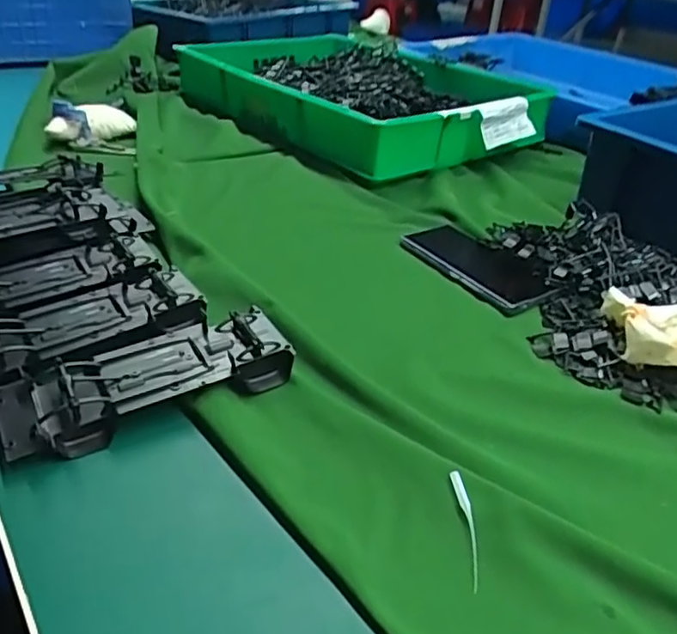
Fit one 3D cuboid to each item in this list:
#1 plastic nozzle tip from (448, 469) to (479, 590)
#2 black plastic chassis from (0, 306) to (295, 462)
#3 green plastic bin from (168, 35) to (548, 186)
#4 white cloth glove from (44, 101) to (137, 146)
[{"bbox_3d":[0.073,0.116,0.350,0.009,0.012,0.069,0,35,-4],"label":"plastic nozzle tip"},{"bbox_3d":[-0.131,0.042,0.438,0.193,0.031,0.070,-15,39,-23],"label":"black plastic chassis"},{"bbox_3d":[0.032,-0.323,0.931,0.362,0.108,0.472,-21,42,-33],"label":"green plastic bin"},{"bbox_3d":[-0.347,-0.273,0.869,0.119,0.044,0.068,-23,43,-34],"label":"white cloth glove"}]

